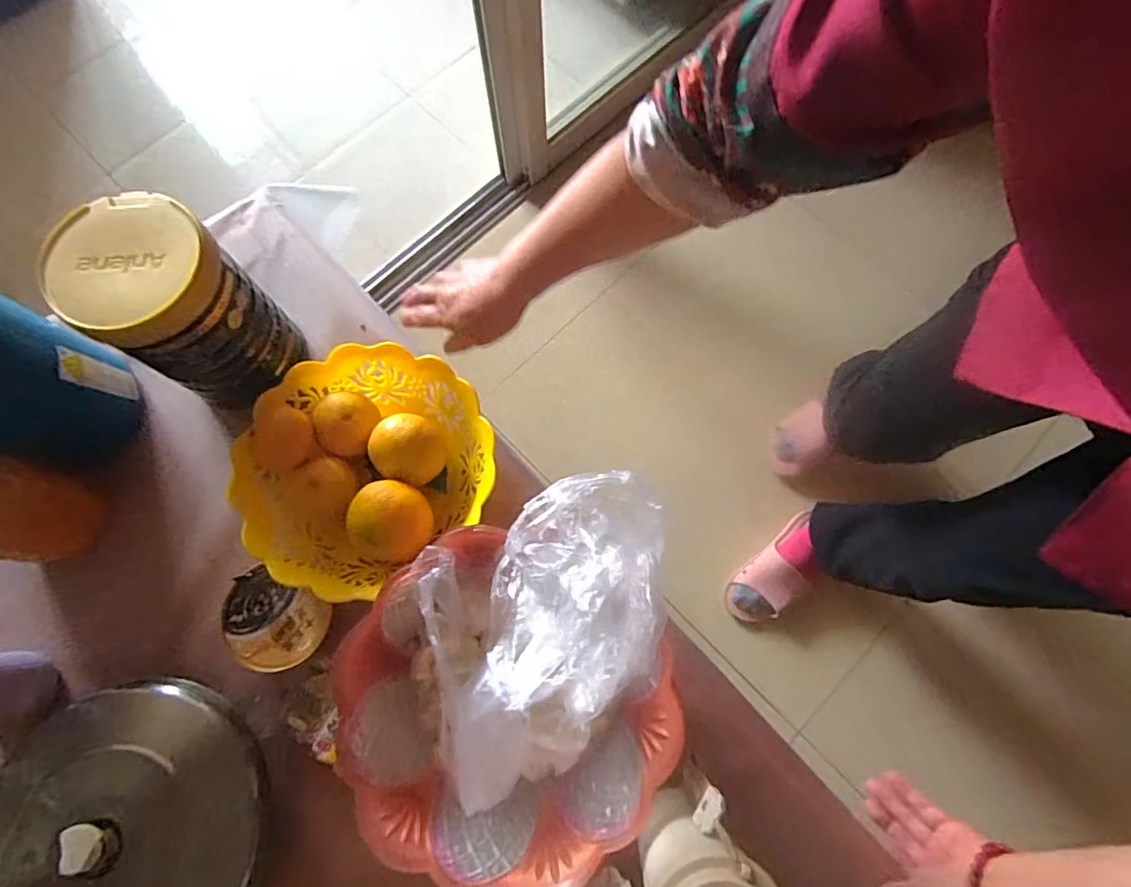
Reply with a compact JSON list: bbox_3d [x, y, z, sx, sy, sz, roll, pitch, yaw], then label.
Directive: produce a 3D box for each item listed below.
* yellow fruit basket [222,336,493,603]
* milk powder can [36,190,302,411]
[{"bbox_3d":[-0.196,0.018,0.560,0.235,0.064,0.212,-38,81,-7],"label":"yellow fruit basket"},{"bbox_3d":[-0.346,-0.127,0.523,0.122,0.155,0.115,0,78,0],"label":"milk powder can"}]

